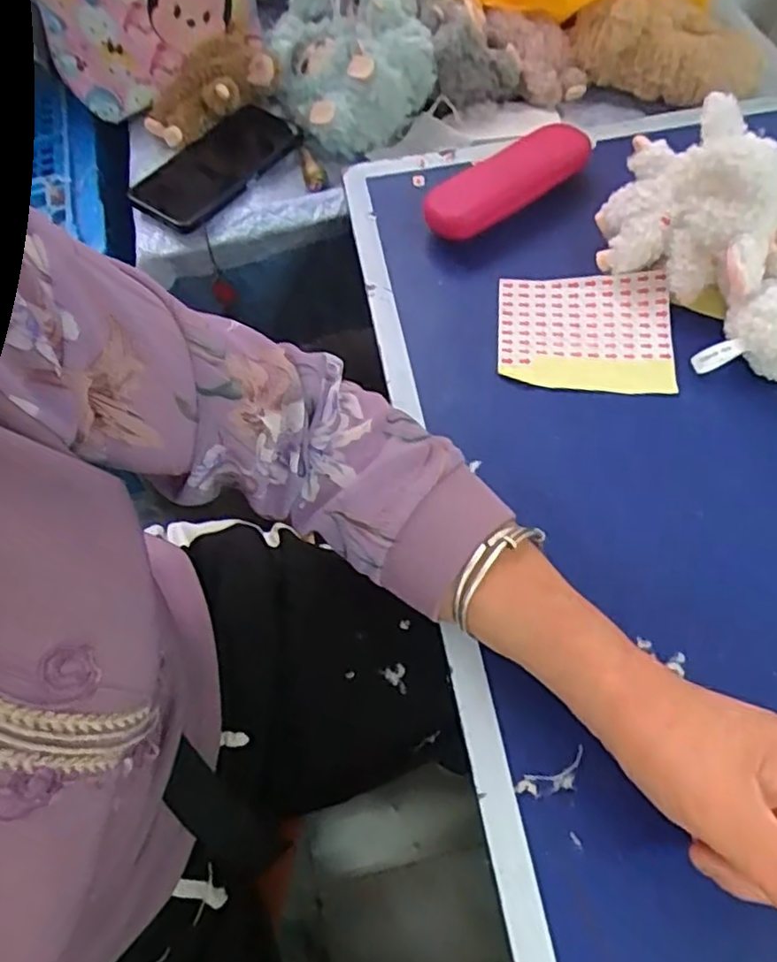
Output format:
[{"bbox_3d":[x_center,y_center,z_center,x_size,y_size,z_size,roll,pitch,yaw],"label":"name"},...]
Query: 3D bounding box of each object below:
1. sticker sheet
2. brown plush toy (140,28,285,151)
[{"bbox_3d":[0.142,-0.109,0.484,0.122,0.020,0.095,4,63,6],"label":"sticker sheet"},{"bbox_3d":[-0.161,-0.363,0.622,0.130,0.047,0.076,-37,66,-14],"label":"brown plush toy"}]

